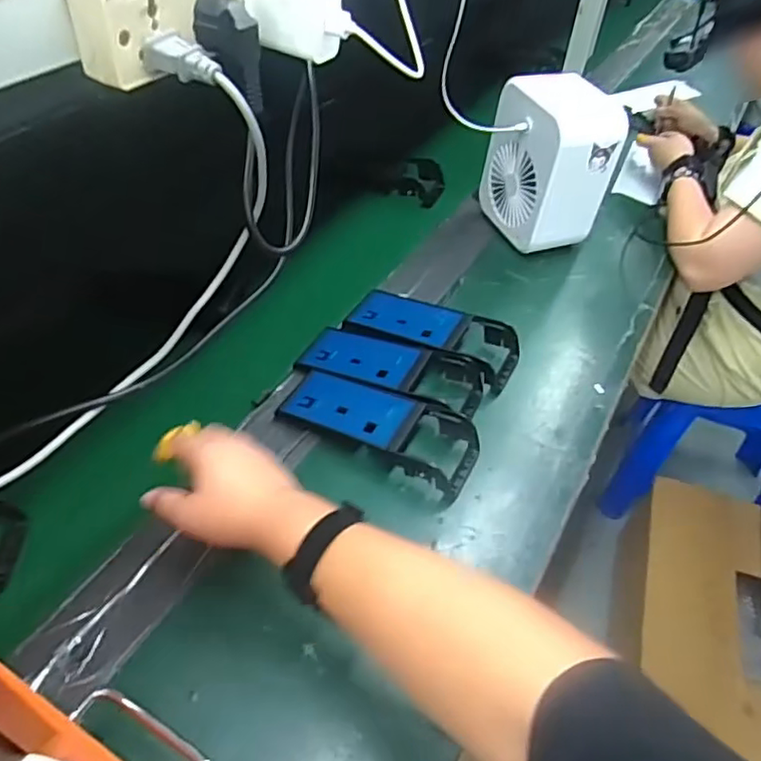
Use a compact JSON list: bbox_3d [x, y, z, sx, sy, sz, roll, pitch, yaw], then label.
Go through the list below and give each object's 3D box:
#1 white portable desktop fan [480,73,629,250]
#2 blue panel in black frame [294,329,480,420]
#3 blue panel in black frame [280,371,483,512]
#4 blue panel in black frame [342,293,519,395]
[{"bbox_3d":[0.246,-0.314,0.936,0.122,0.221,0.165,-18,50,-20],"label":"white portable desktop fan"},{"bbox_3d":[0.013,-0.015,0.726,0.208,0.033,0.085,20,48,16],"label":"blue panel in black frame"},{"bbox_3d":[-0.002,0.045,0.670,0.213,0.037,0.094,23,49,18],"label":"blue panel in black frame"},{"bbox_3d":[0.066,-0.058,0.790,0.213,0.051,0.096,25,50,19],"label":"blue panel in black frame"}]

